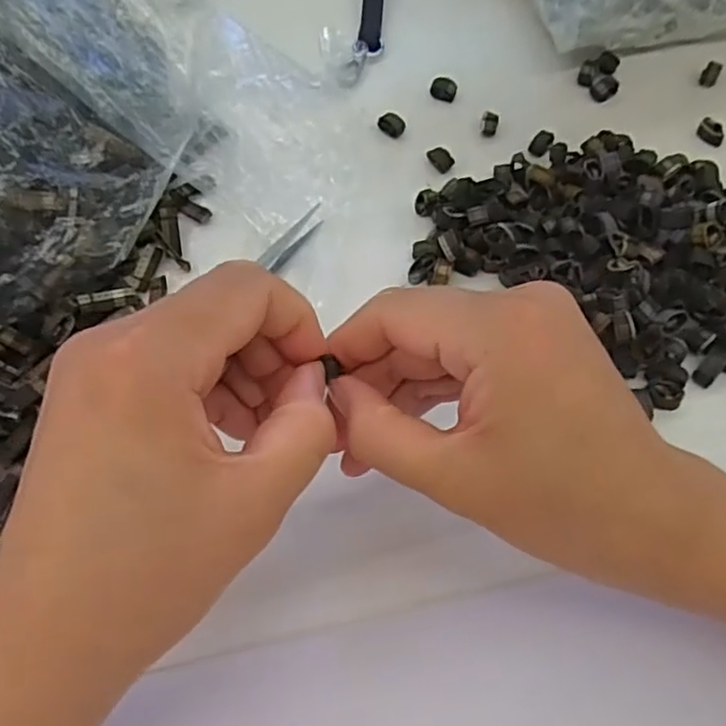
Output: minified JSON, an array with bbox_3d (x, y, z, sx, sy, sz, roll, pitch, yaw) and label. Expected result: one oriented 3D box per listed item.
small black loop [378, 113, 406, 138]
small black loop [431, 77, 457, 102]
[{"bbox_3d":[0.018,-0.154,0.416,0.019,0.011,0.010,31,66,19],"label":"small black loop"},{"bbox_3d":[0.054,-0.184,0.431,0.017,0.011,0.010,19,63,13],"label":"small black loop"}]

